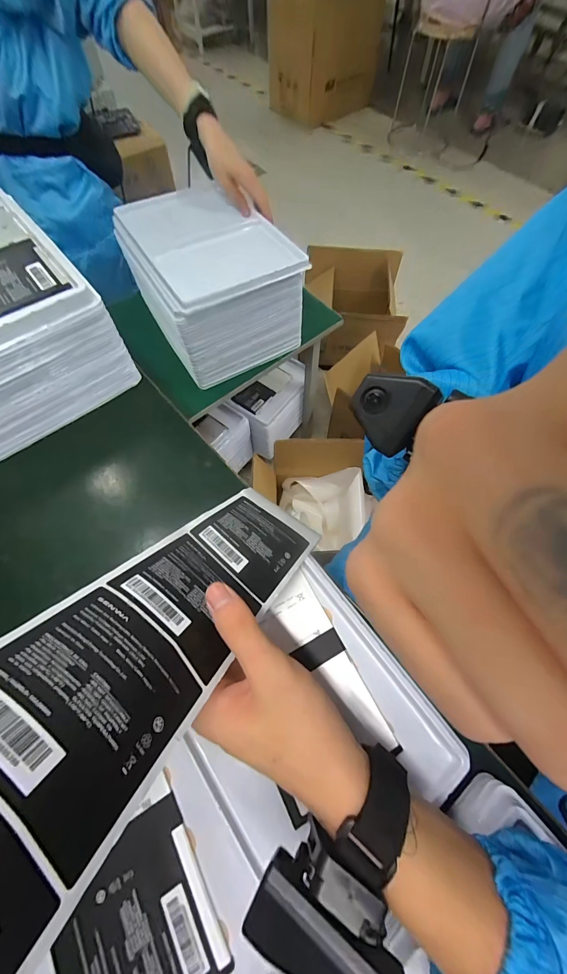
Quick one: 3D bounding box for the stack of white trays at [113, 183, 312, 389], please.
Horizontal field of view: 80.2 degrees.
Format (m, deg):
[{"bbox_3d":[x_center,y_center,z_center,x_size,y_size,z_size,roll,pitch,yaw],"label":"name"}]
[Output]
[{"bbox_3d":[-0.153,-0.402,0.673,0.271,0.185,0.298,-30,69,-15],"label":"stack of white trays"}]

